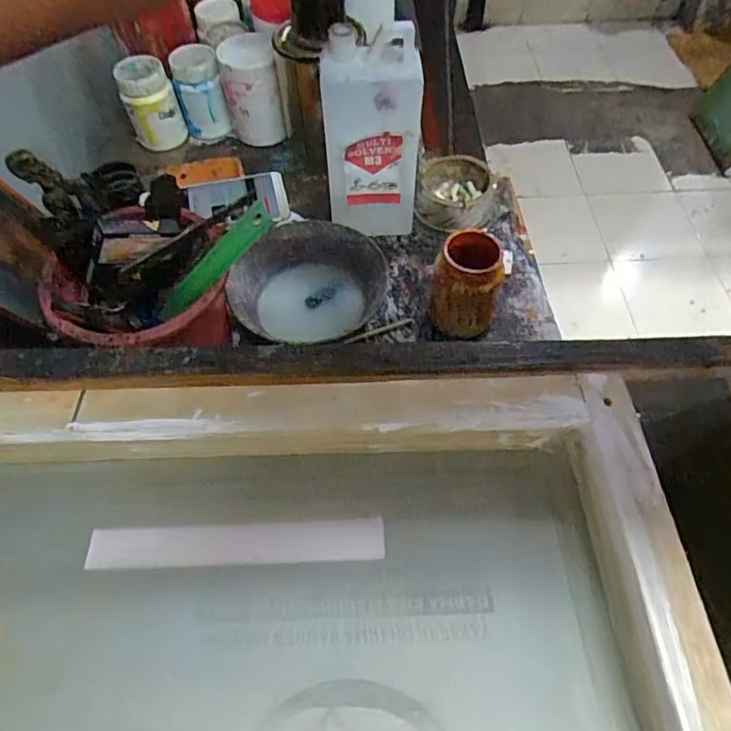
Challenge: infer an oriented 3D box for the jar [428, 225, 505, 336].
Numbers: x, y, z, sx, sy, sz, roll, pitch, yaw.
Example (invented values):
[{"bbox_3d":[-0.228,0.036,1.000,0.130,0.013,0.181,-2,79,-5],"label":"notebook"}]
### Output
[{"bbox_3d":[0.101,-0.079,0.537,0.063,0.098,0.058,0,58,1],"label":"jar"}]

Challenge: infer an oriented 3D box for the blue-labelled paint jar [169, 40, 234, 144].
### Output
[{"bbox_3d":[-0.221,-0.363,0.726,0.060,0.111,0.051,-13,59,-7],"label":"blue-labelled paint jar"}]

